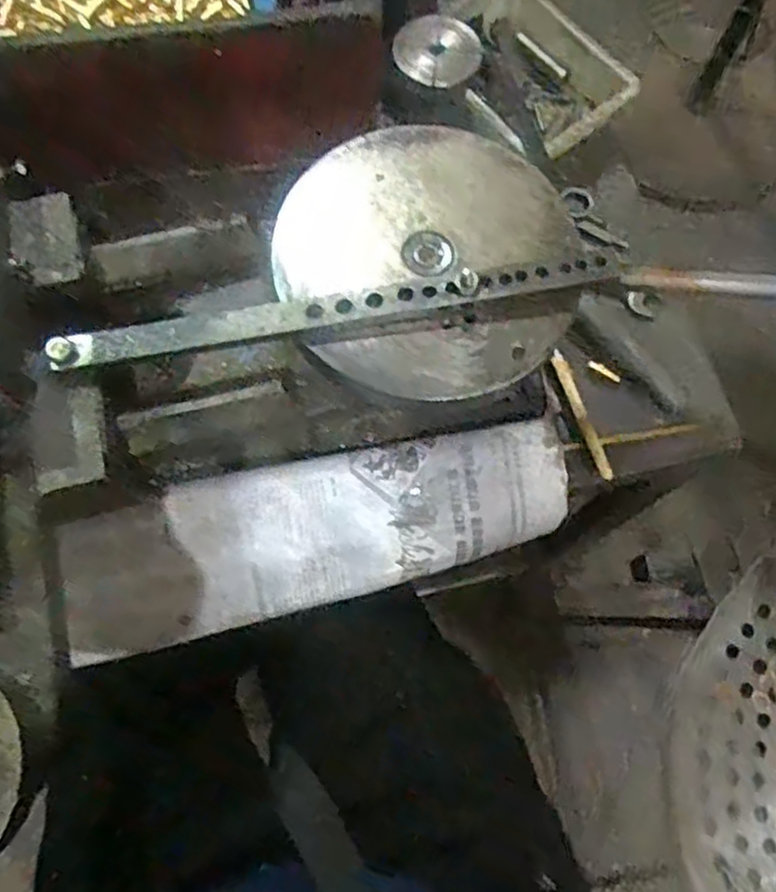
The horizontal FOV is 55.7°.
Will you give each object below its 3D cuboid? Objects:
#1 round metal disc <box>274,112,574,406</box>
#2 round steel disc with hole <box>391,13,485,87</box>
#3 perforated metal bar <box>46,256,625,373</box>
[{"bbox_3d":[0.025,-0.121,0.457,0.178,0.015,0.187,0,71,0],"label":"round metal disc"},{"bbox_3d":[0.038,-0.299,0.557,0.058,0.006,0.059,-2,98,-12],"label":"round steel disc with hole"},{"bbox_3d":[-0.026,-0.079,0.426,0.328,0.015,0.019,-9,71,-4],"label":"perforated metal bar"}]

